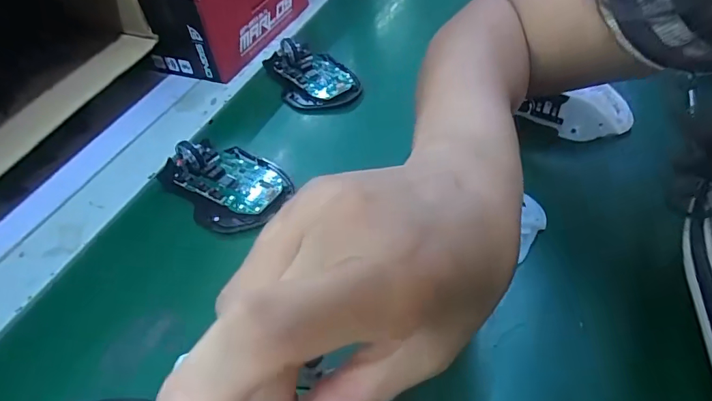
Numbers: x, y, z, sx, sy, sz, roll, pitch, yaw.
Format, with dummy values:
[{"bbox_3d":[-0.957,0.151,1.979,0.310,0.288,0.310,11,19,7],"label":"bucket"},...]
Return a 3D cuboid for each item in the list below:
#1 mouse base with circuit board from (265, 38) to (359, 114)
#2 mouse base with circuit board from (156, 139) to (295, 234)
[{"bbox_3d":[-0.044,-0.128,0.460,0.068,0.024,0.107,-23,49,-14],"label":"mouse base with circuit board"},{"bbox_3d":[-0.101,-0.018,0.362,0.096,0.027,0.073,31,58,30],"label":"mouse base with circuit board"}]

